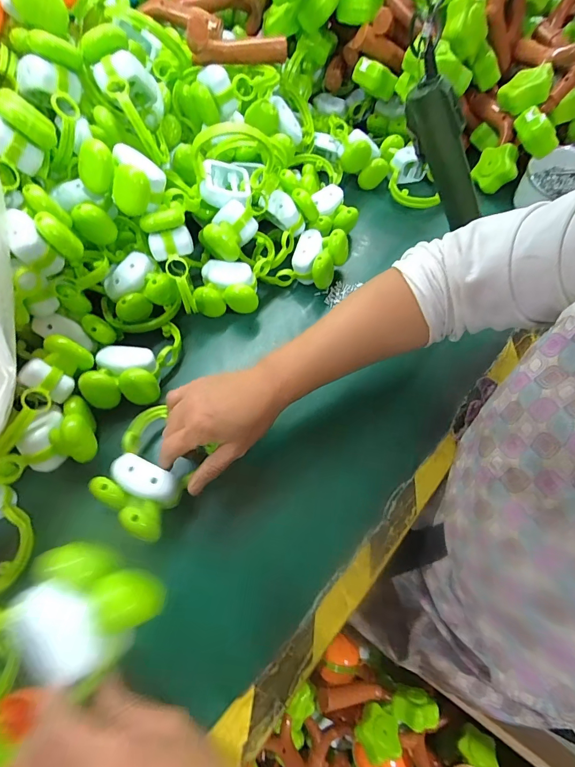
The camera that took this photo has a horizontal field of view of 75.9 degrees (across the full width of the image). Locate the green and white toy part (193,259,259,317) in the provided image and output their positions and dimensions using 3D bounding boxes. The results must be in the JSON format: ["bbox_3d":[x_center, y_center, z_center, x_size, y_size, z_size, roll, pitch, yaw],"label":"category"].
[{"bbox_3d":[-0.083,-0.126,0.505,0.081,0.062,0.057,-8,63,-4],"label":"green and white toy part"}]

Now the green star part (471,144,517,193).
[{"bbox_3d":[0.328,-0.341,0.582,0.027,0.064,0.060,-9,76,-43],"label":"green star part"}]

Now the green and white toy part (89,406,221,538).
[{"bbox_3d":[-0.141,0.082,0.376,0.090,0.030,0.118,21,65,11],"label":"green and white toy part"}]

